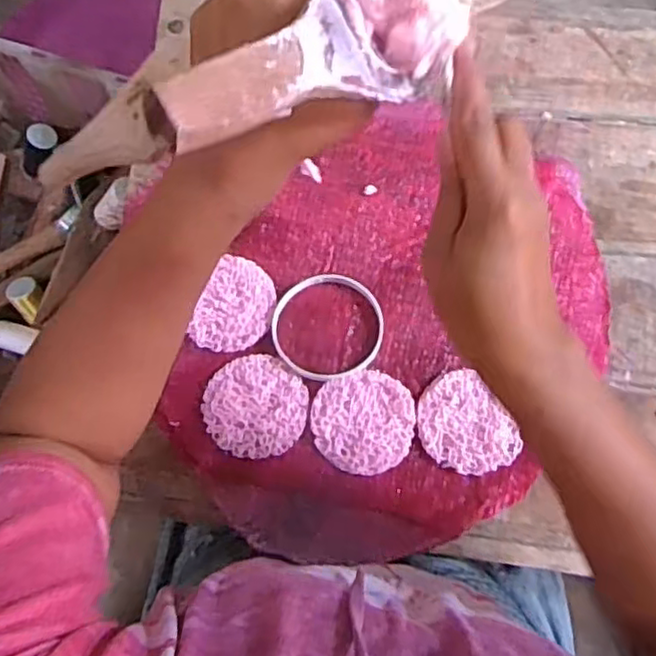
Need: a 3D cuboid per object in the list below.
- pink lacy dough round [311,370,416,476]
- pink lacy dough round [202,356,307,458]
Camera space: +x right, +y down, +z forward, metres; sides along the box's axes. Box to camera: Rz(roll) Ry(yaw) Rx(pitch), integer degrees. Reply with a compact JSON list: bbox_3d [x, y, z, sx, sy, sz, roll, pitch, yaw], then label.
[{"bbox_3d":[0.028,0.071,0.529,0.076,0.004,0.076,-1,70,2],"label":"pink lacy dough round"},{"bbox_3d":[-0.057,0.060,0.538,0.080,0.005,0.078,-1,70,2],"label":"pink lacy dough round"}]

